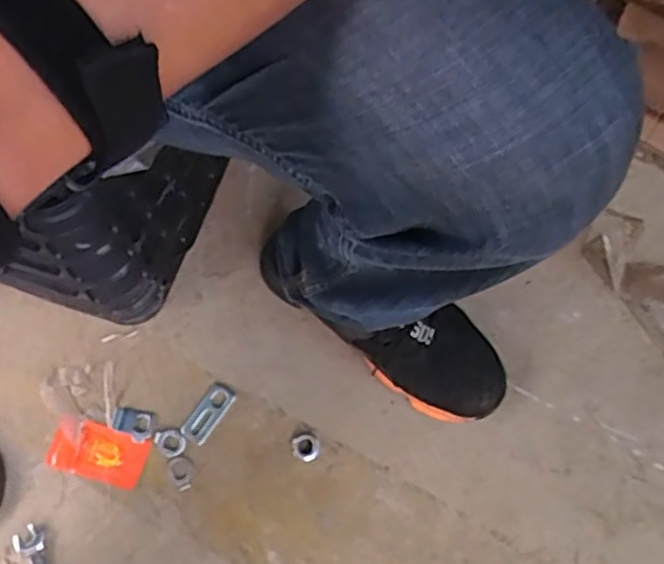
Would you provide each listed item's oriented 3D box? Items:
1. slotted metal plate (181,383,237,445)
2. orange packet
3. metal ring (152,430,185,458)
[{"bbox_3d":[-0.121,0.129,0.664,0.027,0.006,0.060,34,77,9],"label":"slotted metal plate"},{"bbox_3d":[-0.225,0.164,0.653,0.089,0.007,0.049,16,75,5],"label":"orange packet"},{"bbox_3d":[-0.157,0.155,0.657,0.027,0.004,0.027,0,74,0],"label":"metal ring"}]

